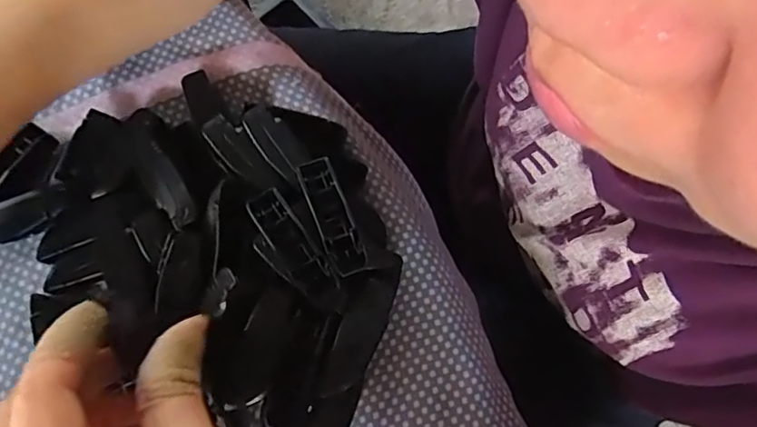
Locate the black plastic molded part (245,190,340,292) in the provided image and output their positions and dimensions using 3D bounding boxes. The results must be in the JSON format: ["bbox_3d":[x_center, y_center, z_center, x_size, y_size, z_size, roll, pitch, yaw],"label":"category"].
[{"bbox_3d":[-0.038,0.013,0.255,0.016,0.008,0.053,-34,79,-10],"label":"black plastic molded part"}]

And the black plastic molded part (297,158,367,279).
[{"bbox_3d":[-0.021,0.001,0.259,0.016,0.007,0.055,-20,77,-7],"label":"black plastic molded part"}]

